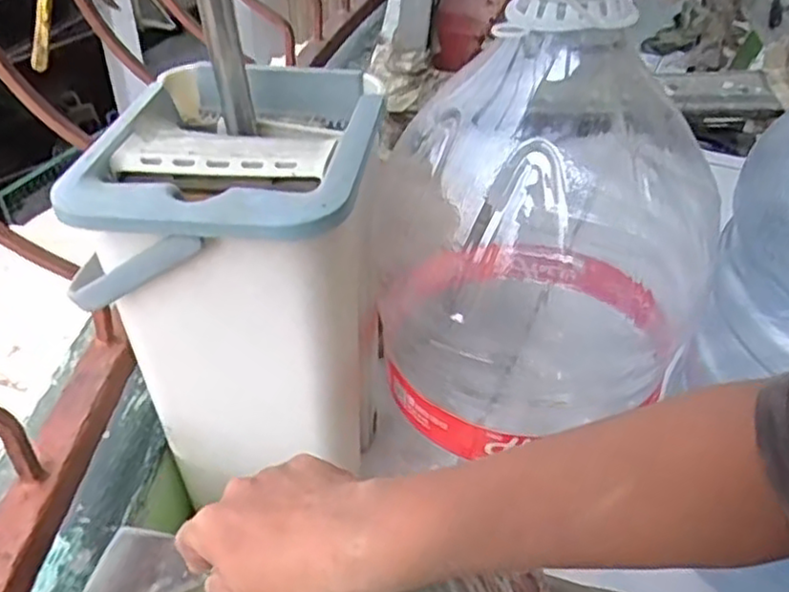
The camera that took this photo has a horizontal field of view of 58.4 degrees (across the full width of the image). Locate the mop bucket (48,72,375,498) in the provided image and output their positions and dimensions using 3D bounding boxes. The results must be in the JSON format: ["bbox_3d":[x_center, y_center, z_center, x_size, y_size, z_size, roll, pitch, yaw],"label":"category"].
[{"bbox_3d":[-0.094,-0.020,0.522,0.173,0.269,0.219,7,41,6],"label":"mop bucket"}]

